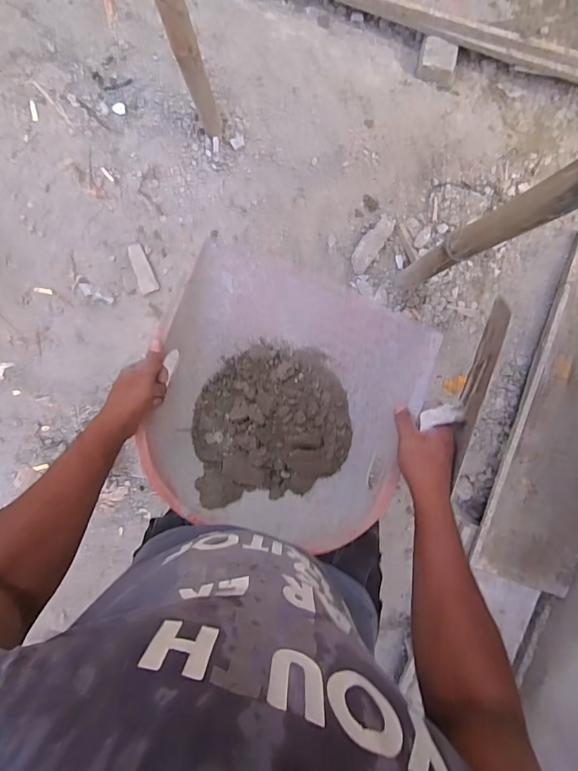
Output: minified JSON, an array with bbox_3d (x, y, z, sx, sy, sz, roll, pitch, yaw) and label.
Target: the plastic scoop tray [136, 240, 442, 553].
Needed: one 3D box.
[{"bbox_3d":[-0.015,0.039,0.663,0.363,0.151,0.404,17,96,-2],"label":"plastic scoop tray"}]

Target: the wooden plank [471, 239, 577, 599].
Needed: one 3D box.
[{"bbox_3d":[0.858,0.095,1.306,0.295,0.057,1.059,17,94,7],"label":"wooden plank"}]

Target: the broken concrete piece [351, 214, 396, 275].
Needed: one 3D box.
[{"bbox_3d":[0.257,-0.444,1.337,0.070,0.042,0.204,33,95,-4],"label":"broken concrete piece"}]

